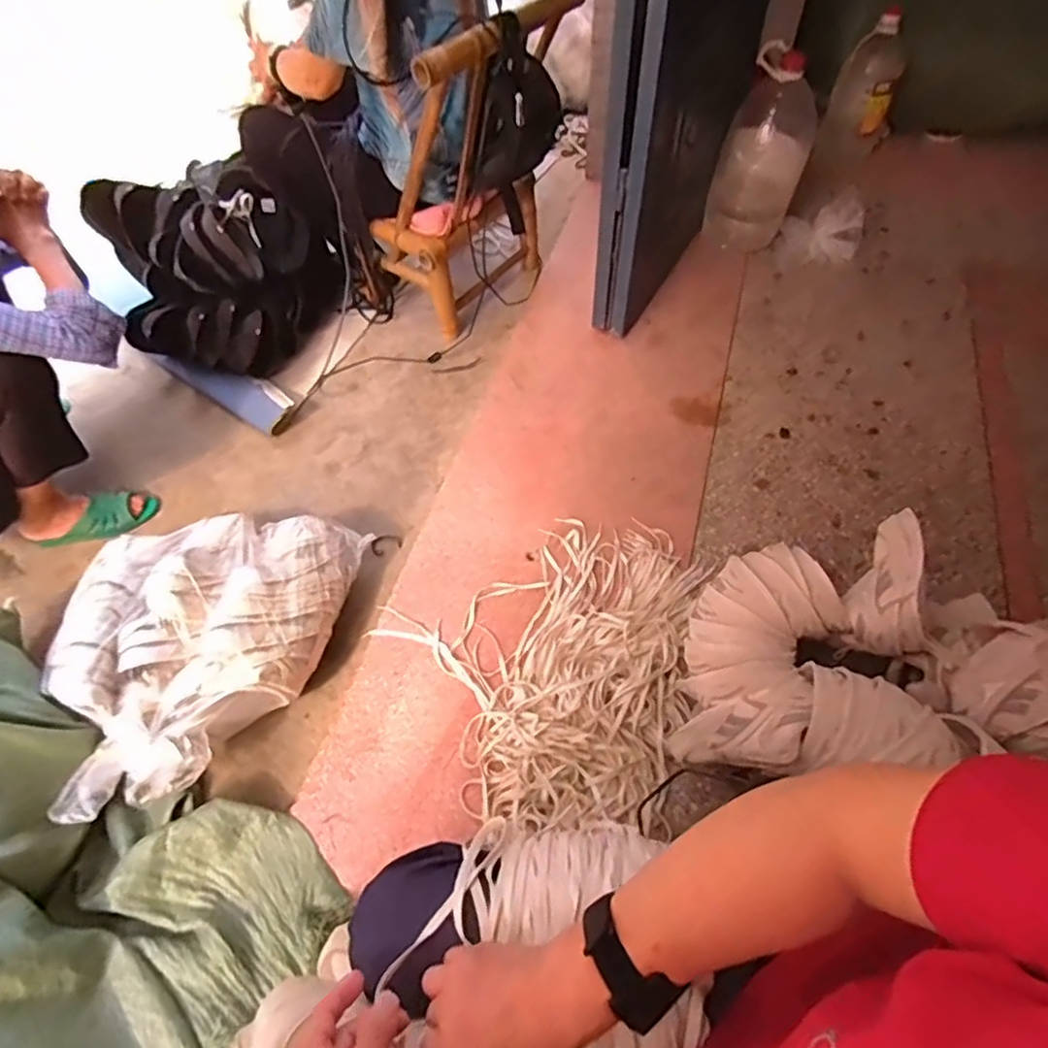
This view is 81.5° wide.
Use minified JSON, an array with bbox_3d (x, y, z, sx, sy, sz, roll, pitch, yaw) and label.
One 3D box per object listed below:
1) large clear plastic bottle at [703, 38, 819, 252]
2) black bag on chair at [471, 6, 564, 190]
[{"bbox_3d":[0.547,-0.845,1.421,0.162,0.361,0.160,-37,63,-20],"label":"large clear plastic bottle"},{"bbox_3d":[-0.019,-0.746,1.101,0.108,0.253,0.140,31,63,20],"label":"black bag on chair"}]

